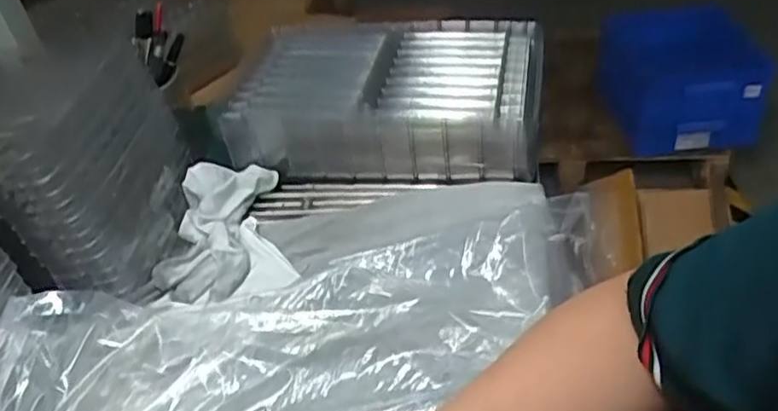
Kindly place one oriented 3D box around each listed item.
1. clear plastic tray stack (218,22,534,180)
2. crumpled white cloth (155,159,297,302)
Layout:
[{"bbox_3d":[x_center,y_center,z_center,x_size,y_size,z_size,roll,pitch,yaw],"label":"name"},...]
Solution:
[{"bbox_3d":[0.003,-0.114,0.652,0.290,0.073,0.226,2,38,10],"label":"clear plastic tray stack"},{"bbox_3d":[-0.138,0.016,0.530,0.108,0.033,0.138,-14,39,-10],"label":"crumpled white cloth"}]

